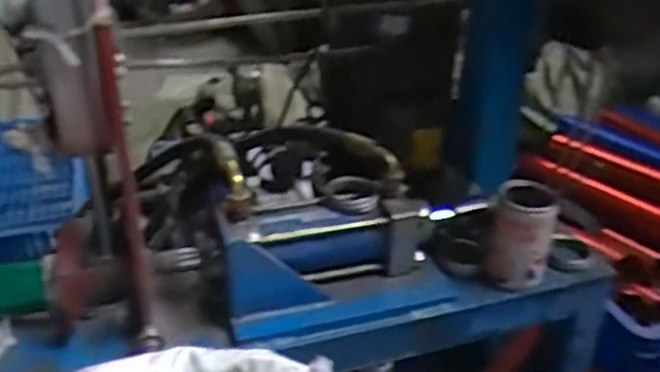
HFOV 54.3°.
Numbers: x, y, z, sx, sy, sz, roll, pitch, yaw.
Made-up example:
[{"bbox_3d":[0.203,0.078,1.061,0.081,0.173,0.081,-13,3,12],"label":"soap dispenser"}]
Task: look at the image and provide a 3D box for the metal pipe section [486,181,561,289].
[{"bbox_3d":[0.210,0.057,0.713,0.050,0.120,0.054,2,28,-1],"label":"metal pipe section"}]

